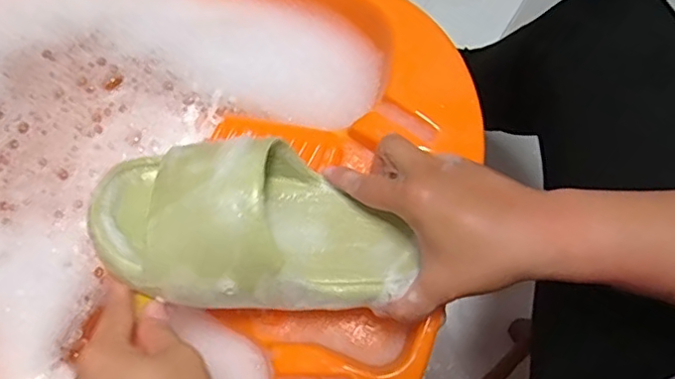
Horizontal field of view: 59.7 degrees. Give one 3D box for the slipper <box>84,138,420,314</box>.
[{"bbox_3d":[-0.056,0.021,0.381,0.205,0.059,0.106,2,73,1],"label":"slipper"}]

